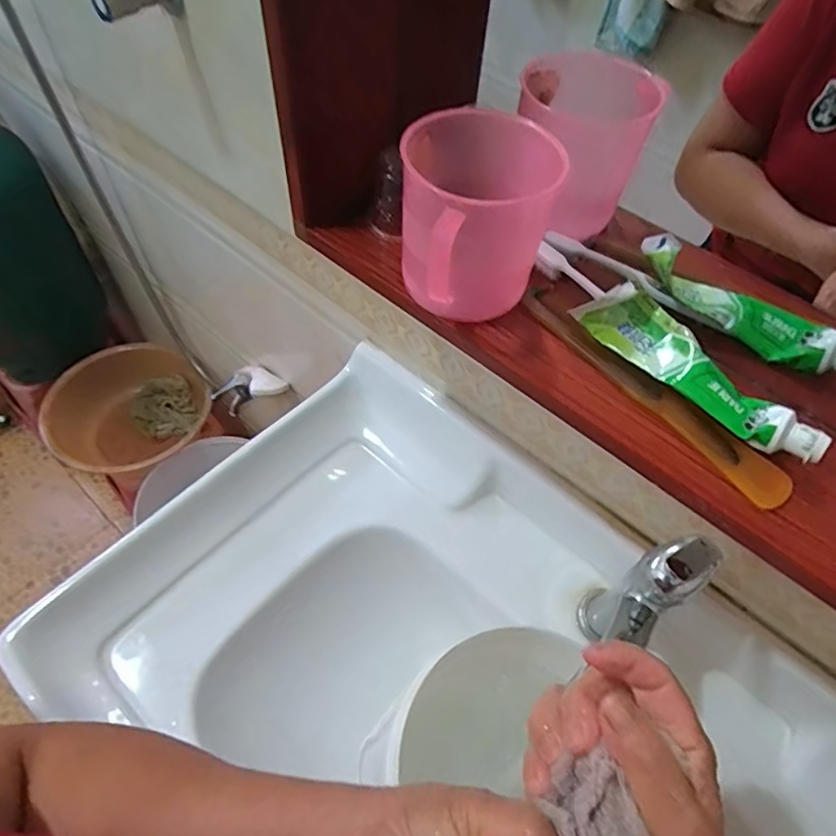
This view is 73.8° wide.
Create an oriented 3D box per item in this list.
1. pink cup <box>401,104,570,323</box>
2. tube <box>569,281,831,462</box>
[{"bbox_3d":[0.035,-0.120,0.347,0.090,0.087,0.101,-6,56,-8],"label":"pink cup"},{"bbox_3d":[0.168,-0.032,0.328,0.043,0.033,0.150,-37,65,-25],"label":"tube"}]

